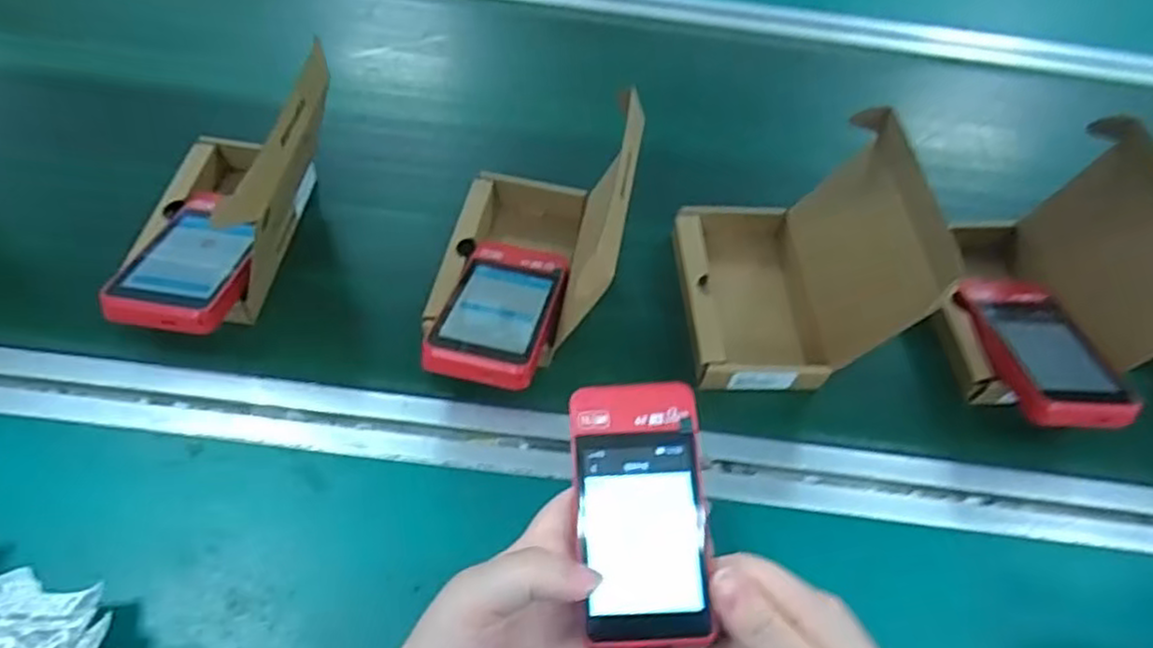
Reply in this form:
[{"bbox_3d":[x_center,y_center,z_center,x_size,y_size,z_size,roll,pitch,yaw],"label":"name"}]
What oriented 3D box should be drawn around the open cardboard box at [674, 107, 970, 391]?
[{"bbox_3d":[0.138,-0.044,0.461,0.129,0.108,0.148,1,55,-4],"label":"open cardboard box"}]

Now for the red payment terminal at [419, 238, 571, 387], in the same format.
[{"bbox_3d":[-0.044,-0.011,0.444,0.064,0.015,0.131,11,39,3],"label":"red payment terminal"}]

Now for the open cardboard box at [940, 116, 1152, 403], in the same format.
[{"bbox_3d":[0.303,-0.044,0.474,0.124,0.117,0.149,-5,56,-8],"label":"open cardboard box"}]

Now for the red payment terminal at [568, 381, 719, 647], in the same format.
[{"bbox_3d":[0.031,0.089,0.350,0.061,0.019,0.119,-4,69,1],"label":"red payment terminal"}]

